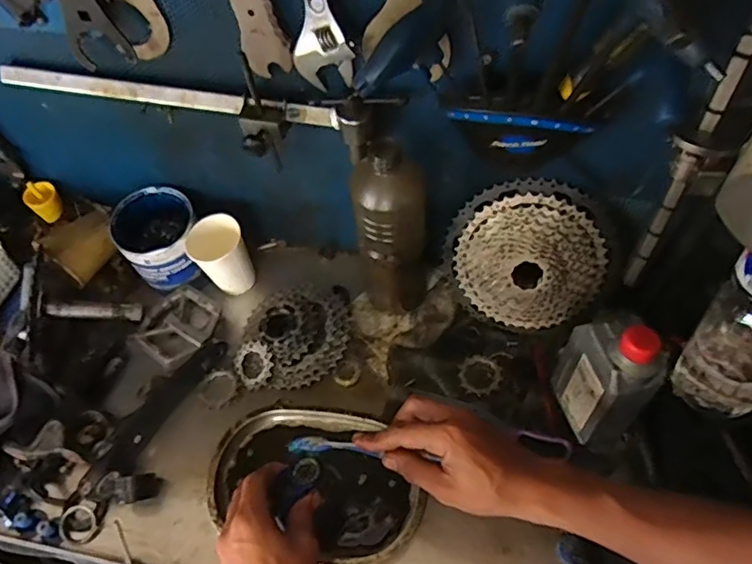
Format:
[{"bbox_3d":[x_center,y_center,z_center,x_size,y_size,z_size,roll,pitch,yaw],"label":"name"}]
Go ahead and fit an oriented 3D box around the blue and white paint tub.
[{"bbox_3d":[-0.283,-0.059,0.739,0.105,0.083,0.107,-10,56,-3],"label":"blue and white paint tub"}]

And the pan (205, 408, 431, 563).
[{"bbox_3d":[-0.060,0.210,0.598,0.222,0.027,0.146,13,58,12],"label":"pan"}]

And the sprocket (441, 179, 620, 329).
[{"bbox_3d":[0.169,-0.020,0.640,0.184,0.185,0.039,12,27,13],"label":"sprocket"}]

